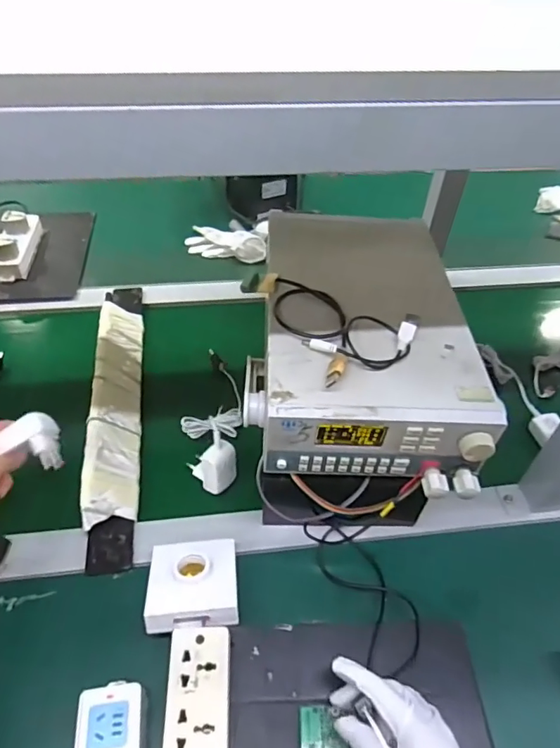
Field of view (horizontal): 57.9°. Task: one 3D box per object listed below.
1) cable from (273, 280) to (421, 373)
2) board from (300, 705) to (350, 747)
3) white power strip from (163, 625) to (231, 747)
[{"bbox_3d":[0.056,-0.051,0.520,0.155,0.020,0.086,23,50,18],"label":"cable"},{"bbox_3d":[0.038,0.313,0.438,0.040,0.011,0.044,1,47,-2],"label":"board"},{"bbox_3d":[-0.068,0.303,0.418,0.052,0.034,0.170,-1,48,-4],"label":"white power strip"}]

